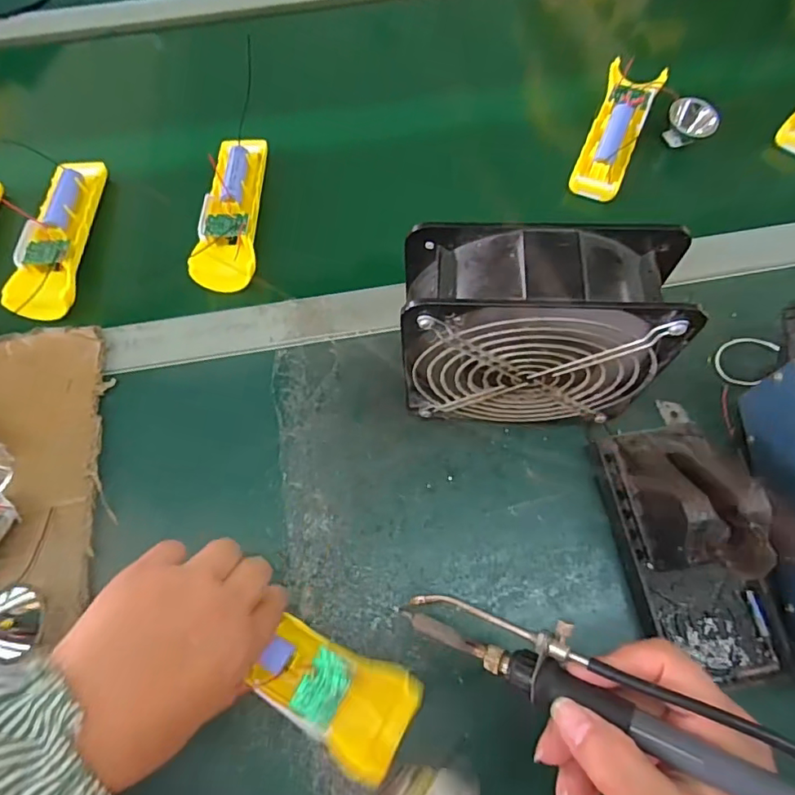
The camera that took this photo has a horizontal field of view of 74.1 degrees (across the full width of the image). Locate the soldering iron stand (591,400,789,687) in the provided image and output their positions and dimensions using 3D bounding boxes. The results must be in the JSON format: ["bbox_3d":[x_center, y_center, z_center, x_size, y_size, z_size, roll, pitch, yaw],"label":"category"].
[{"bbox_3d":[0.183,0.076,0.319,0.081,0.071,0.176,-9,66,-2],"label":"soldering iron stand"}]

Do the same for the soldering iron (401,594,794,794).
[{"bbox_3d":[0.089,0.122,0.216,0.201,0.016,0.029,12,65,34],"label":"soldering iron"}]

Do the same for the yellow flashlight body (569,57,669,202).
[{"bbox_3d":[0.202,-0.248,0.482,0.047,0.026,0.156,21,68,10],"label":"yellow flashlight body"}]

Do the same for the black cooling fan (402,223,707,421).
[{"bbox_3d":[0.078,-0.033,0.325,0.144,0.151,0.056,2,66,2],"label":"black cooling fan"}]

